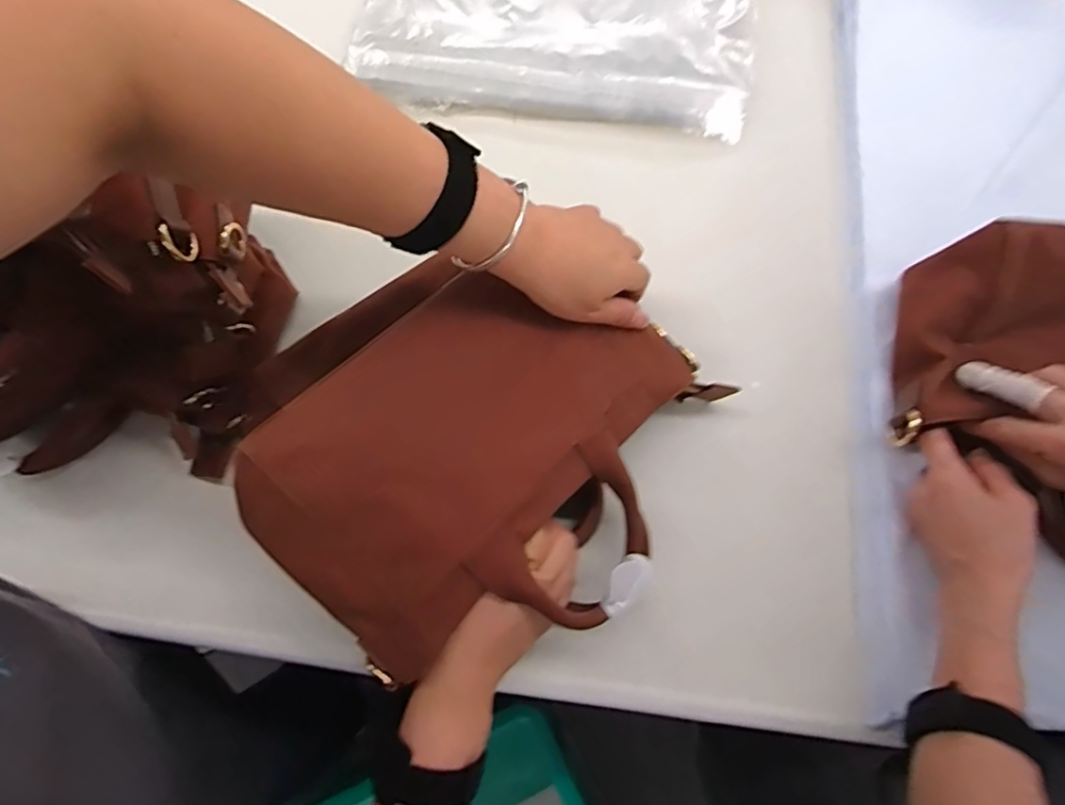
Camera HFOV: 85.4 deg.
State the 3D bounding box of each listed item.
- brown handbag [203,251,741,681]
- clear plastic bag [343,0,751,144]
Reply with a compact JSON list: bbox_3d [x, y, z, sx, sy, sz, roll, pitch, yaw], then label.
[{"bbox_3d":[-0.018,0.031,0.390,0.295,0.118,0.235,-37,75,-10],"label":"brown handbag"},{"bbox_3d":[0.037,-0.497,0.641,0.397,0.029,0.462,8,72,4],"label":"clear plastic bag"}]

